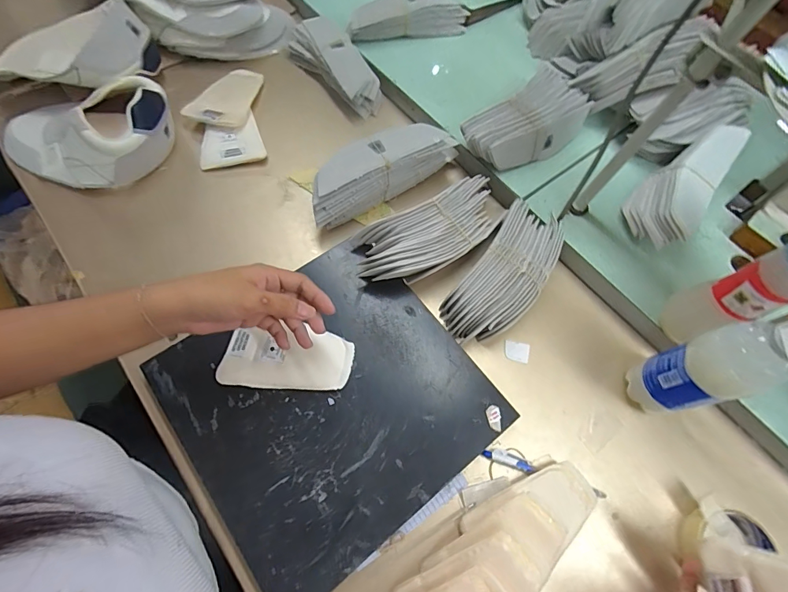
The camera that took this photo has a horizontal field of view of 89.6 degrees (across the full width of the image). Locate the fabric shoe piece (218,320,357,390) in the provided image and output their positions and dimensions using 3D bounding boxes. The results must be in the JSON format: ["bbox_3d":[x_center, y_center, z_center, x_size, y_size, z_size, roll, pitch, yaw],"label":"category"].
[{"bbox_3d":[-0.119,0.071,0.438,0.141,0.020,0.061,1,68,-2],"label":"fabric shoe piece"}]

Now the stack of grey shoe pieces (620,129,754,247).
[{"bbox_3d":[0.393,-0.150,0.539,0.087,0.062,0.196,42,70,14],"label":"stack of grey shoe pieces"}]

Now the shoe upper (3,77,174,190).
[{"bbox_3d":[-0.438,-0.229,0.551,0.236,0.076,0.160,-4,66,-6],"label":"shoe upper"}]

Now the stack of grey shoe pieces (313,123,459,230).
[{"bbox_3d":[-0.019,-0.174,0.548,0.219,0.080,0.062,-30,71,-16],"label":"stack of grey shoe pieces"}]

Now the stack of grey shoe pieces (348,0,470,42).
[{"bbox_3d":[0.024,-0.475,0.674,0.208,0.047,0.064,-10,67,-8],"label":"stack of grey shoe pieces"}]

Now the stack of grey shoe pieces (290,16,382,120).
[{"bbox_3d":[-0.095,-0.379,0.648,0.078,0.059,0.194,-33,72,-17],"label":"stack of grey shoe pieces"}]

